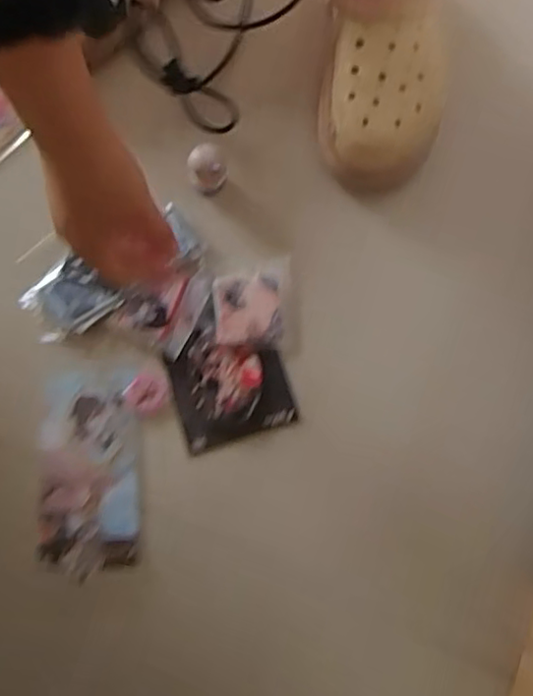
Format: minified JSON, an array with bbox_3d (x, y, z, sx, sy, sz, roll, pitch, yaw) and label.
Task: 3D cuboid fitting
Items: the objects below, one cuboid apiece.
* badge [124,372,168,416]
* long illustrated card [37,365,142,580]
[{"bbox_3d":[-0.103,0.041,0.533,0.032,0.004,0.035,0,78,0],"label":"badge"},{"bbox_3d":[-0.149,0.102,0.521,0.083,0.010,0.168,-3,77,1],"label":"long illustrated card"}]

